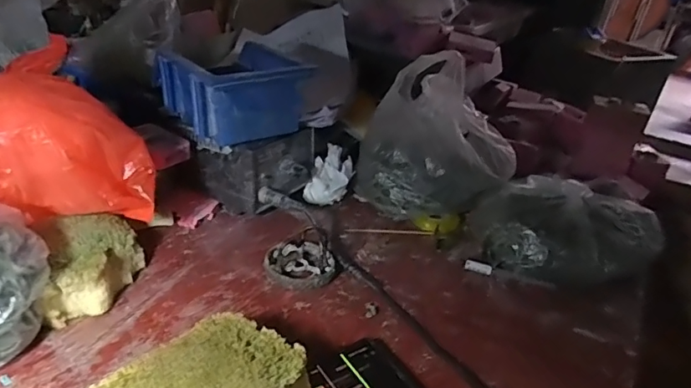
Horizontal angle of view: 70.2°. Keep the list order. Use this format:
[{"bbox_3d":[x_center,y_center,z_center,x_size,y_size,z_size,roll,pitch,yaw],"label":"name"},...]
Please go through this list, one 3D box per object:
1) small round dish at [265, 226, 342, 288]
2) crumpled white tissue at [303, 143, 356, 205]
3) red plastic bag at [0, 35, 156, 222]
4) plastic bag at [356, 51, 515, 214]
[{"bbox_3d":[-0.040,0.067,0.496,0.066,0.020,0.078,26,34,29],"label":"small round dish"},{"bbox_3d":[-0.017,-0.021,0.627,0.049,0.050,0.083,13,29,10],"label":"crumpled white tissue"},{"bbox_3d":[-0.268,-0.051,0.428,0.169,0.140,0.122,21,32,23],"label":"red plastic bag"},{"bbox_3d":[0.114,-0.060,0.593,0.187,0.185,0.090,10,29,4],"label":"plastic bag"}]

